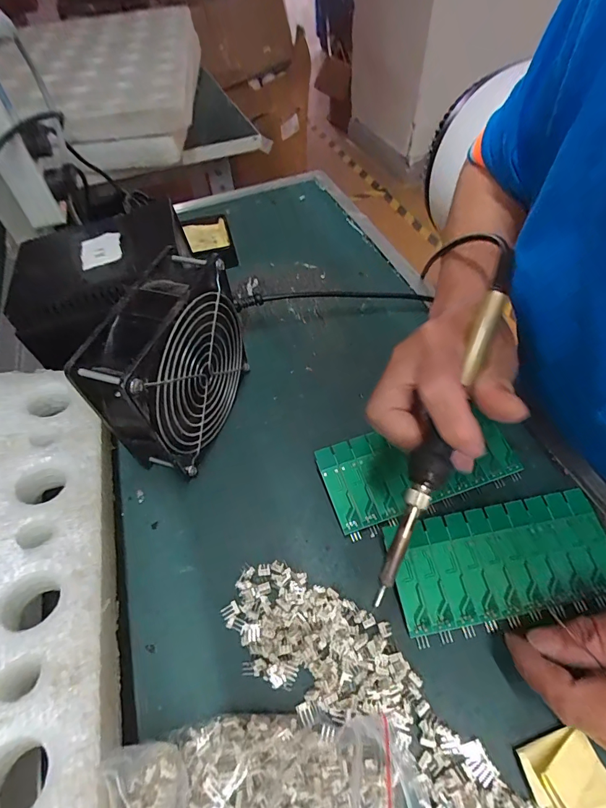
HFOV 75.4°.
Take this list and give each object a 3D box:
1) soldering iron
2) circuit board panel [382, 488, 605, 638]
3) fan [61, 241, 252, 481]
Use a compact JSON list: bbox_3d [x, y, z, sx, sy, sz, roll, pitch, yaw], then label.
[{"bbox_3d":[0.073,0.019,0.211,0.020,0.013,0.176,22,82,18],"label":"soldering iron"},{"bbox_3d":[0.125,0.096,0.247,0.138,0.010,0.063,-14,54,-6],"label":"circuit board panel"},{"bbox_3d":[-0.087,-0.023,0.280,0.047,0.122,0.121,12,56,12],"label":"fan"}]

